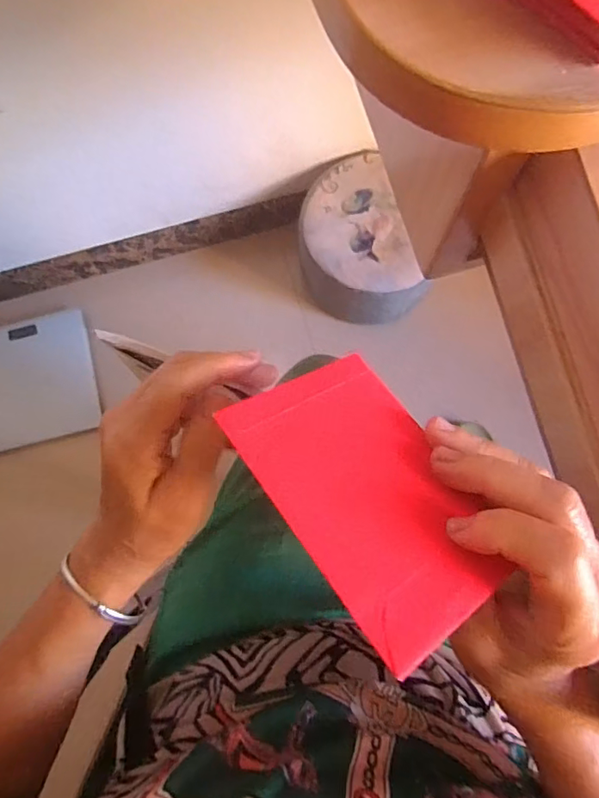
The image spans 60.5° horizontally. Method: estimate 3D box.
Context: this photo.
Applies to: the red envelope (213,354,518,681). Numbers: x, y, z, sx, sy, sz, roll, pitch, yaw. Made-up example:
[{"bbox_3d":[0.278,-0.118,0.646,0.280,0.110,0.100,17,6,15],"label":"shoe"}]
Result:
[{"bbox_3d":[0.029,0.034,0.201,0.077,0.005,0.110,-23,66,-32],"label":"red envelope"}]

